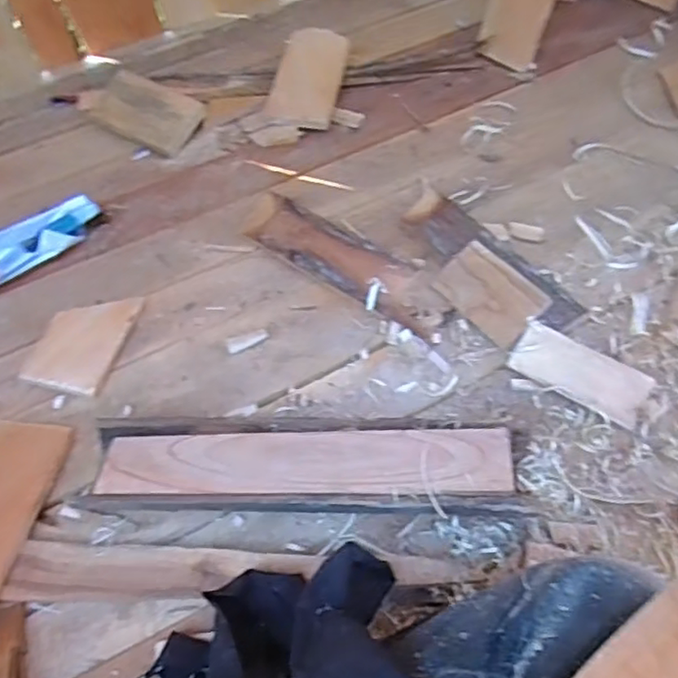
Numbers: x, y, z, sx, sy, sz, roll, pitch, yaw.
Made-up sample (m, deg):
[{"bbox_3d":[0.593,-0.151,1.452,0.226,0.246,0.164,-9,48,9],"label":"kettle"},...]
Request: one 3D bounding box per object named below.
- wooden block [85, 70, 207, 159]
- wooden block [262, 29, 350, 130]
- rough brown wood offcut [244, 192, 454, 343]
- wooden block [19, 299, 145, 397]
[{"bbox_3d":[-0.287,-0.338,0.959,0.149,0.015,0.100,27,75,4],"label":"wooden block"},{"bbox_3d":[-0.041,-0.401,0.974,0.096,0.017,0.213,12,62,2],"label":"wooden block"},{"bbox_3d":[0.006,-0.101,0.800,0.303,0.025,0.085,30,63,23],"label":"rough brown wood offcut"},{"bbox_3d":[-0.295,0.000,0.744,0.089,0.027,0.131,11,57,12],"label":"wooden block"}]

